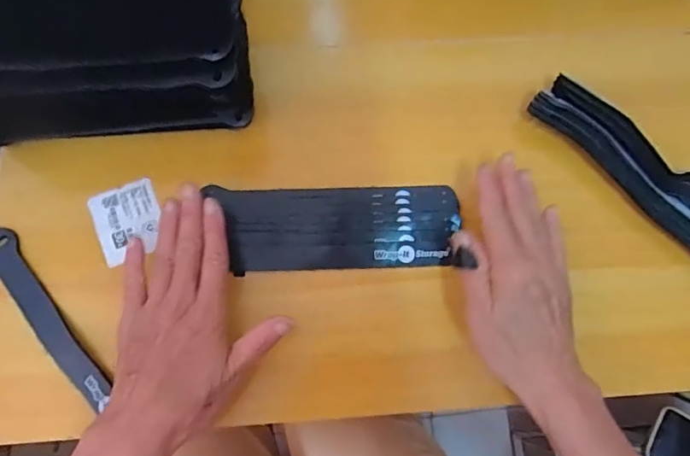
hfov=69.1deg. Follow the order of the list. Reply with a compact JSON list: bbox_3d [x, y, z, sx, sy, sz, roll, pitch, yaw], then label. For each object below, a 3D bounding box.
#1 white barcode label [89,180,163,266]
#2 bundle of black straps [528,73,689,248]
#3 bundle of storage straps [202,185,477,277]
[{"bbox_3d":[-0.166,-0.005,0.384,0.047,0.005,0.057,-21,79,-9],"label":"white barcode label"},{"bbox_3d":[0.236,-0.049,0.391,0.198,0.035,0.058,42,79,7],"label":"bundle of black straps"},{"bbox_3d":[-0.005,-0.001,0.386,0.182,0.016,0.063,-1,77,0],"label":"bundle of storage straps"}]

